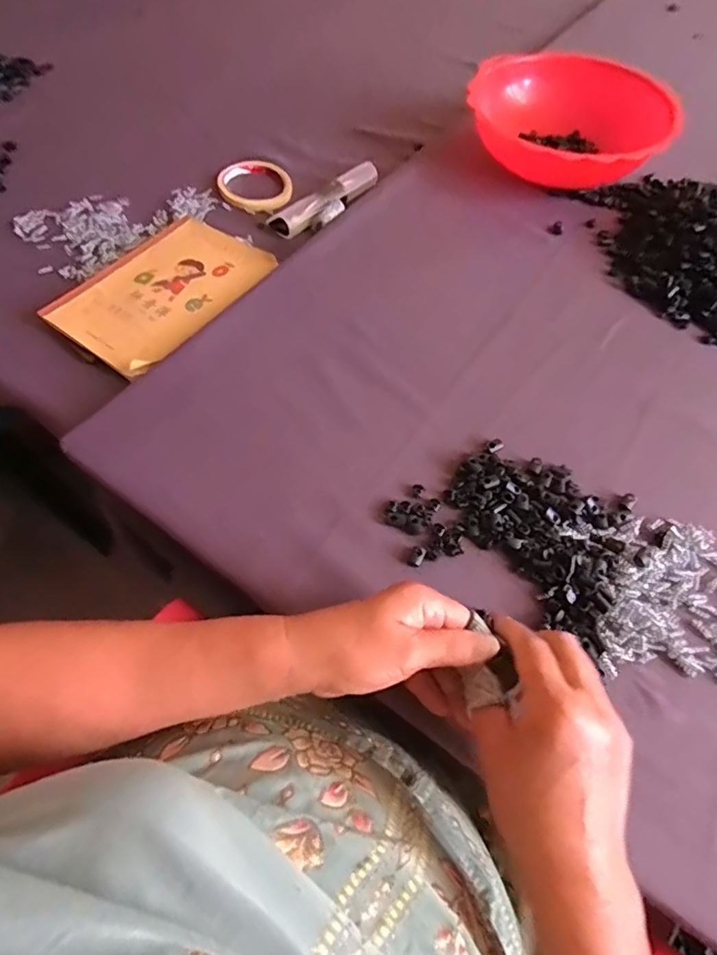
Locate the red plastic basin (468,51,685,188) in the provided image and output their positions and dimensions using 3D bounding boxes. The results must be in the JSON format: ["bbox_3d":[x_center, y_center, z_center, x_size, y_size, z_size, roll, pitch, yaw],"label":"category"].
[{"bbox_3d":[0.265,-0.449,0.677,0.230,0.091,0.230,1,60,-2],"label":"red plastic basin"}]

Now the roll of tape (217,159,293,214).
[{"bbox_3d":[-0.134,-0.376,0.669,0.090,0.013,0.106,-16,62,-11],"label":"roll of tape"}]

